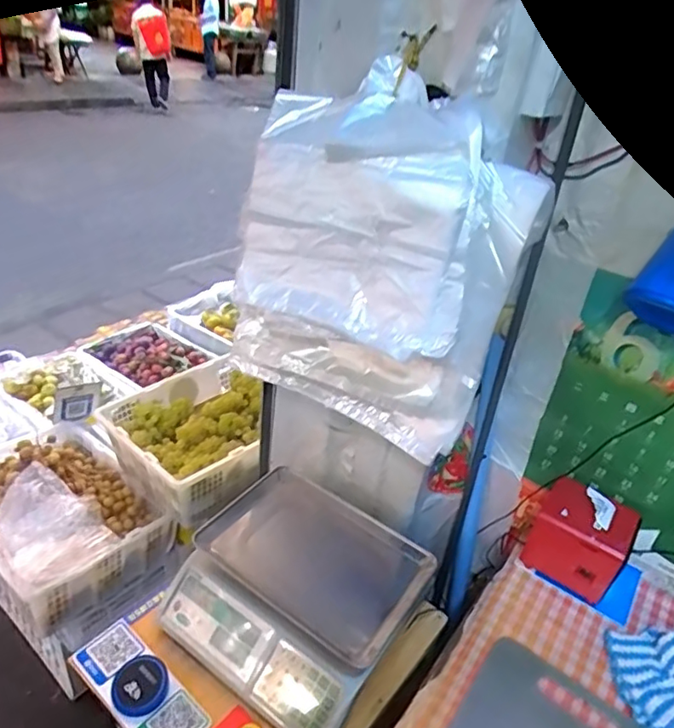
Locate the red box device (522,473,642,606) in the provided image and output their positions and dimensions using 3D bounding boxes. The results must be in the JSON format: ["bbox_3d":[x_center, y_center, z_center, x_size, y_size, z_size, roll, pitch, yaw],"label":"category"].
[{"bbox_3d":[0.374,0.262,0.874,0.129,0.116,0.113,26,37,27],"label":"red box device"}]

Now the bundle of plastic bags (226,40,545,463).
[{"bbox_3d":[0.029,-0.109,0.755,0.351,0.422,0.144,27,37,27],"label":"bundle of plastic bags"}]

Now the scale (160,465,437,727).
[{"bbox_3d":[-0.054,0.355,0.944,0.352,0.110,0.358,26,37,27],"label":"scale"}]

